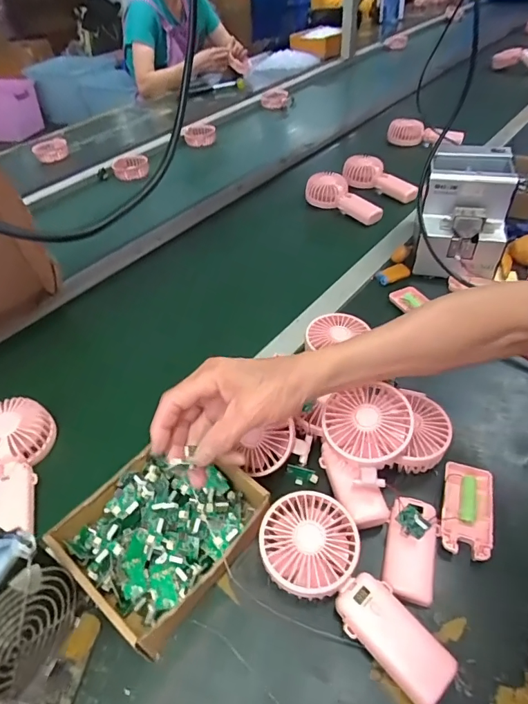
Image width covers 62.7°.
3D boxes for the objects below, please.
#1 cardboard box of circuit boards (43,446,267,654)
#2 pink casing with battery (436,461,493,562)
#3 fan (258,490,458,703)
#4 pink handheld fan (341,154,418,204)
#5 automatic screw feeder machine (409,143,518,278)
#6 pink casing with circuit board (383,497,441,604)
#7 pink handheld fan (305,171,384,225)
[{"bbox_3d":[-0.092,0.172,0.425,0.150,0.054,0.167,29,54,30],"label":"cardboard box of circuit boards"},{"bbox_3d":[0.205,0.161,0.441,0.046,0.018,0.095,12,47,17],"label":"pink casing with battery"},{"bbox_3d":[0.080,0.204,0.386,0.180,0.049,0.088,26,53,28],"label":"fan"},{"bbox_3d":[0.250,-0.380,0.941,0.058,0.053,0.183,-36,52,-27],"label":"pink handheld fan"},{"bbox_3d":[0.320,-0.218,0.702,0.123,0.159,0.171,10,47,15],"label":"automatic screw feeder machine"},{"bbox_3d":[0.141,0.176,0.407,0.046,0.036,0.094,13,48,18],"label":"pink casing with circuit board"},{"bbox_3d":[0.167,-0.326,0.904,0.165,0.032,0.086,34,84,18],"label":"pink handheld fan"}]

